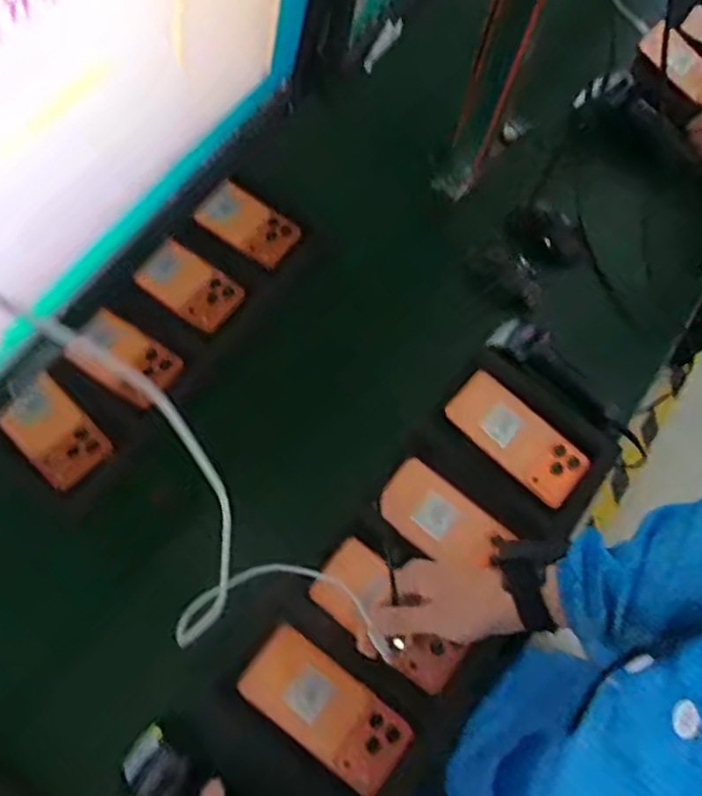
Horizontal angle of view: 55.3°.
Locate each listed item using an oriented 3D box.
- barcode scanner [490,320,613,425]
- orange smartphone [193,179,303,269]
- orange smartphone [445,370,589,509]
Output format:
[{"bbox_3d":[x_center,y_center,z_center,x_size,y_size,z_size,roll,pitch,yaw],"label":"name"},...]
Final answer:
[{"bbox_3d":[0.244,-0.033,0.803,0.167,0.040,0.057,43,73,4],"label":"barcode scanner"},{"bbox_3d":[-0.133,-0.232,0.883,0.128,0.012,0.086,32,64,2],"label":"orange smartphone"},{"bbox_3d":[0.187,0.044,0.757,0.163,0.018,0.071,41,72,16],"label":"orange smartphone"}]

